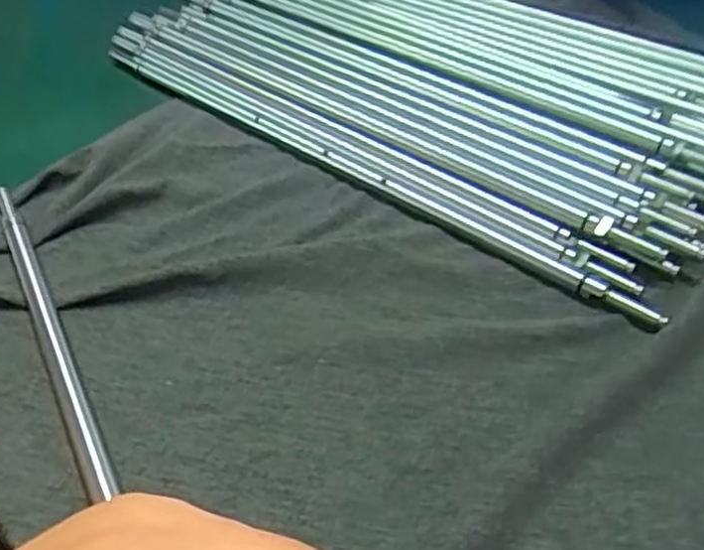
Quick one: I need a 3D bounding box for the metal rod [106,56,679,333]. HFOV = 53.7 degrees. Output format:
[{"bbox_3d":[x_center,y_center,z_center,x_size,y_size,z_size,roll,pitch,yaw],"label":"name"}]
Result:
[{"bbox_3d":[-0.009,-0.046,0.274,0.268,0.006,0.008,31,53,29],"label":"metal rod"}]

